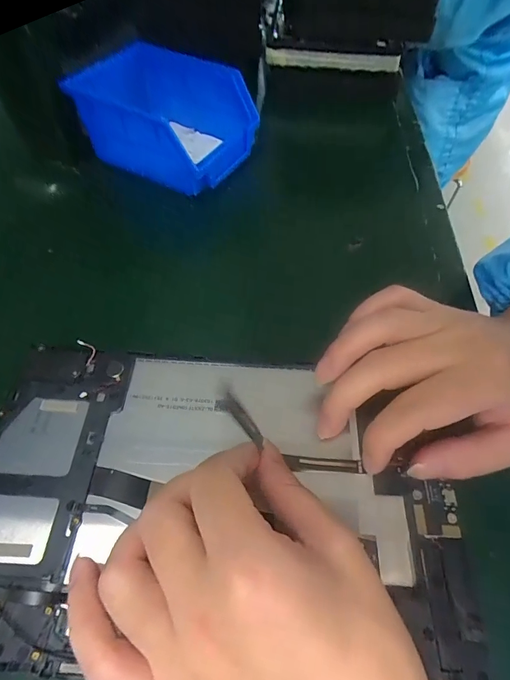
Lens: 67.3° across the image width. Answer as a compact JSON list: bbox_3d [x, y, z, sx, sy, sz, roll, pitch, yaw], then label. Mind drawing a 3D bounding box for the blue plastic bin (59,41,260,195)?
[{"bbox_3d":[-0.083,-0.208,0.360,0.148,0.065,0.106,29,58,14],"label":"blue plastic bin"}]

